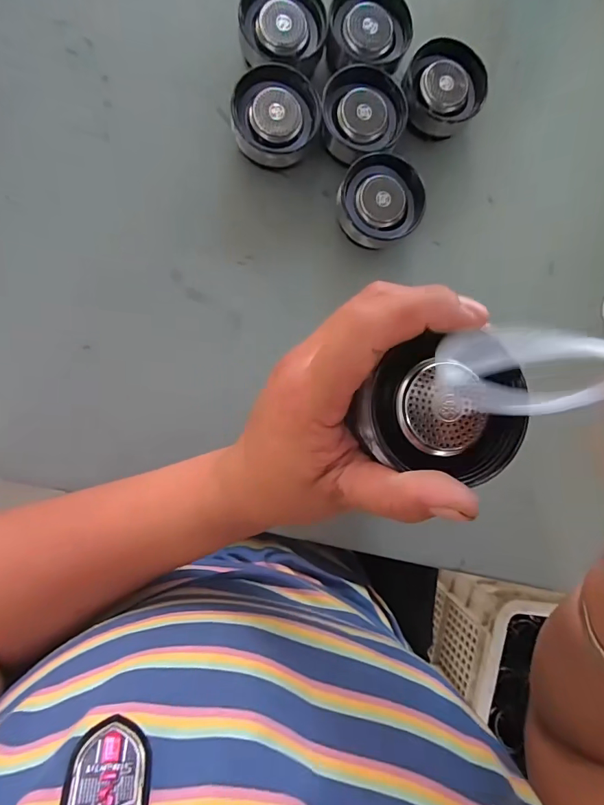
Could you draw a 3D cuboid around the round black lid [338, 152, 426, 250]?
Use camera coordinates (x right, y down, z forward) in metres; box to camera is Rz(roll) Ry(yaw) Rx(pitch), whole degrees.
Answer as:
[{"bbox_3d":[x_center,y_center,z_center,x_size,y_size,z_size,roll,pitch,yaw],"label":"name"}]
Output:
[{"bbox_3d":[0.064,-0.162,0.347,0.068,0.029,0.065,0,89,-8],"label":"round black lid"}]

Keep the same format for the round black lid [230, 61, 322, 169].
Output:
[{"bbox_3d":[-0.022,-0.223,0.335,0.065,0.030,0.070,0,89,-8],"label":"round black lid"}]

